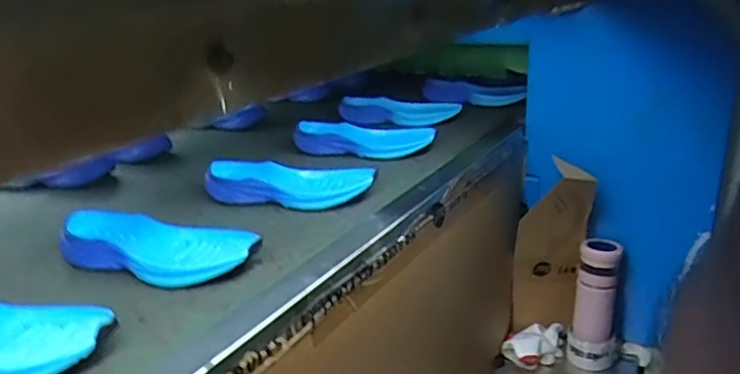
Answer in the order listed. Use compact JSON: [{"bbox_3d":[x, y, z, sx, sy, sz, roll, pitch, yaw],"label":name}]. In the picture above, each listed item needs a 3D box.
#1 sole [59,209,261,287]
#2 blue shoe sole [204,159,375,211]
[{"bbox_3d":[-0.233,0.064,0.657,0.238,0.039,0.095,6,22,23],"label":"sole"},{"bbox_3d":[-0.109,-0.007,0.817,0.225,0.042,0.084,0,20,7],"label":"blue shoe sole"}]

